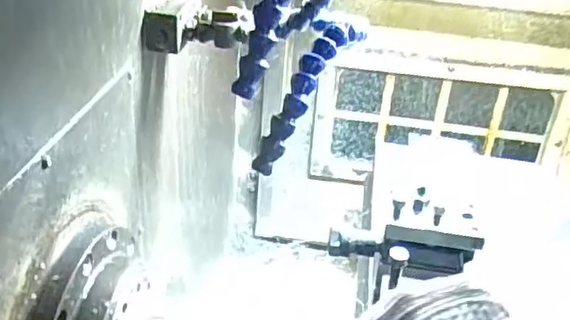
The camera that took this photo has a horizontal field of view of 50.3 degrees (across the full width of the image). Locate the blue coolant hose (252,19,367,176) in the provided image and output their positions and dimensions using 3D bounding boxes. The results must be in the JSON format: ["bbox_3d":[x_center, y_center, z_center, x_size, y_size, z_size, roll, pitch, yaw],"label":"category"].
[{"bbox_3d":[0.014,-0.051,0.450,0.031,0.021,0.135,21,72,25],"label":"blue coolant hose"}]

